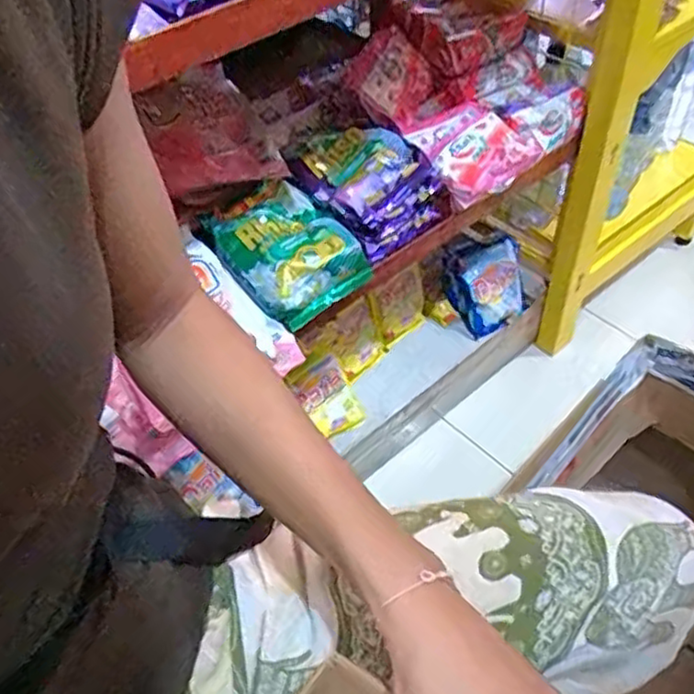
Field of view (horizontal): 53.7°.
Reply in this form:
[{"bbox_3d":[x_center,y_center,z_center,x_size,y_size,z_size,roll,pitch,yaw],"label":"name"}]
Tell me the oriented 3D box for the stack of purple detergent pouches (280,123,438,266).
[{"bbox_3d":[0.017,-0.208,0.878,0.167,0.085,0.141,35,59,29],"label":"stack of purple detergent pouches"}]

